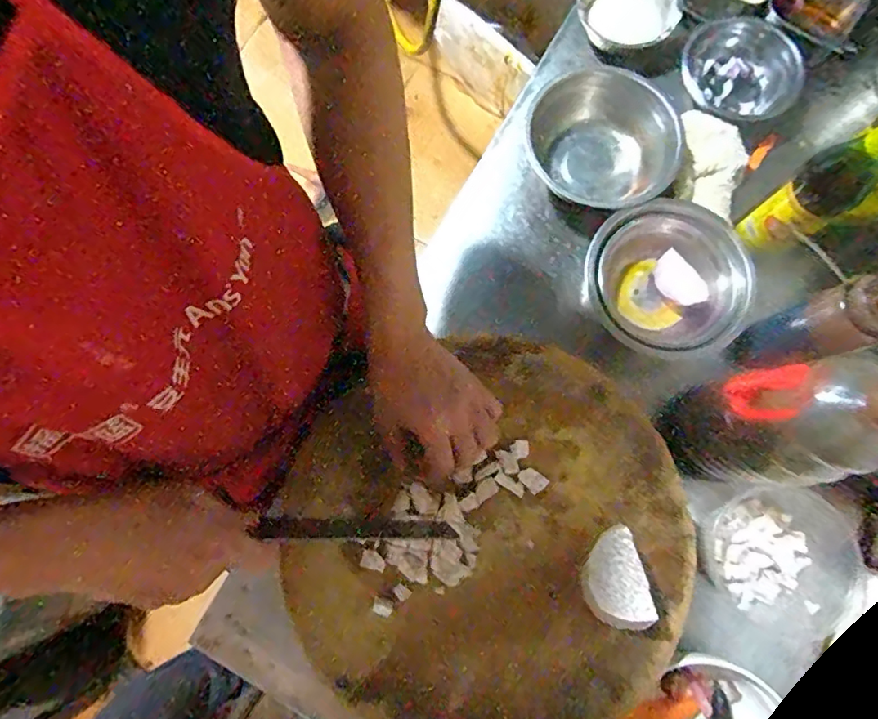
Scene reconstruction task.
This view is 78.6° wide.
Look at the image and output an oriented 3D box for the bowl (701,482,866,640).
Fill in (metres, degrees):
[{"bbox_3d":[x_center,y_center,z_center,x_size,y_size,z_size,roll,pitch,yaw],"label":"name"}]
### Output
[{"bbox_3d":[0.352,0.211,0.546,0.128,0.054,0.151,-33,80,-6],"label":"bowl"}]

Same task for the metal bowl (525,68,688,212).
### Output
[{"bbox_3d":[0.186,-0.258,0.644,0.168,0.059,0.188,-42,81,-8],"label":"metal bowl"}]

